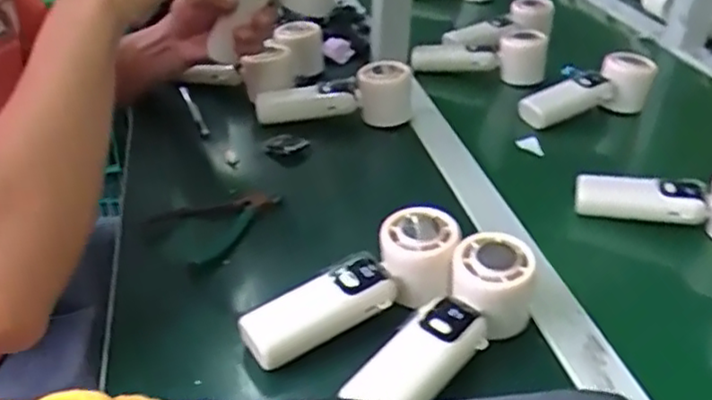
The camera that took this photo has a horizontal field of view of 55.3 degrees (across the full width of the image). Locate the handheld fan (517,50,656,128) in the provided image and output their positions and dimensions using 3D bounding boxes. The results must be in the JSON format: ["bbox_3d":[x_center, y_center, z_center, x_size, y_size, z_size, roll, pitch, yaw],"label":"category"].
[{"bbox_3d":[0.258,-0.120,0.777,0.164,0.060,0.052,-19,36,-11],"label":"handheld fan"}]

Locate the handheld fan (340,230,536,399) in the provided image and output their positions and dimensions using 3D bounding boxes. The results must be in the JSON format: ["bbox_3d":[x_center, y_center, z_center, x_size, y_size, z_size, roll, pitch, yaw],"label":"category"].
[{"bbox_3d":[0.066,0.088,0.459,0.152,0.058,0.055,-42,49,-17],"label":"handheld fan"}]

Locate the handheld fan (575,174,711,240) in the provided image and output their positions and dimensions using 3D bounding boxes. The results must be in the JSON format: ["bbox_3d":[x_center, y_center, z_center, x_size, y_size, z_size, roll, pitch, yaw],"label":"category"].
[{"bbox_3d":[0.279,-0.003,0.590,0.165,0.056,0.045,8,32,8],"label":"handheld fan"}]

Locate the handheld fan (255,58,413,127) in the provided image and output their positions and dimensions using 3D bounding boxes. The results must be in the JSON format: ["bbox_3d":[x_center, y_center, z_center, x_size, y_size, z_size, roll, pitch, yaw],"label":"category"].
[{"bbox_3d":[-0.024,-0.115,0.739,0.165,0.061,0.046,-1,32,-8],"label":"handheld fan"}]

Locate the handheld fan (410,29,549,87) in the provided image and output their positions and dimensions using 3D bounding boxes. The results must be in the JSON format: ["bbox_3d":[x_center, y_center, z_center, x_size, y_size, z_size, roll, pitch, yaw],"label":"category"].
[{"bbox_3d":[0.154,-0.184,0.847,0.164,0.065,0.051,6,32,4],"label":"handheld fan"}]

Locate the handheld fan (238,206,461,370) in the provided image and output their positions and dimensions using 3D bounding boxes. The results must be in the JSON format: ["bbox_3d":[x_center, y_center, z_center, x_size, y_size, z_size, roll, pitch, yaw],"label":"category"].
[{"bbox_3d":[0.002,0.066,0.477,0.165,0.041,0.058,-29,41,-15],"label":"handheld fan"}]

